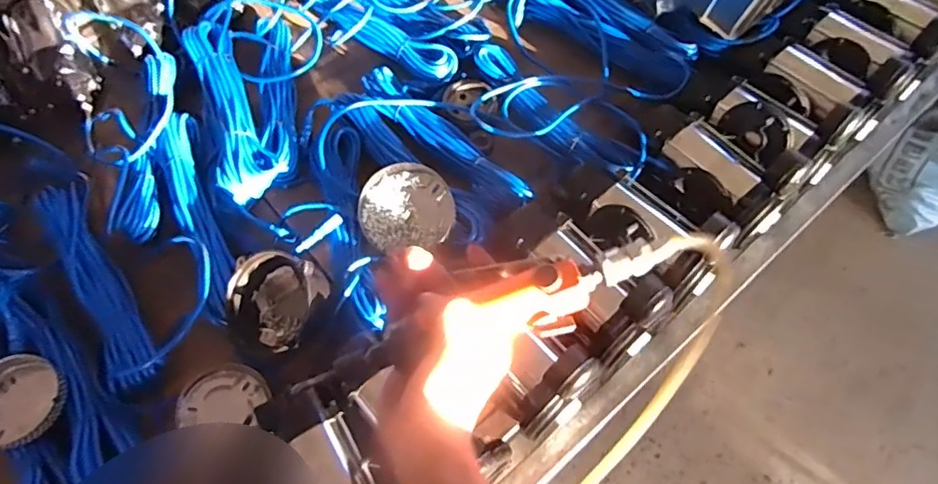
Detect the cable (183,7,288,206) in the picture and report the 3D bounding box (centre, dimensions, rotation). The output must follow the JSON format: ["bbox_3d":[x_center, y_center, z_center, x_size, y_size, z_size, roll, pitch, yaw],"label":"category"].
[{"bbox_3d":[-0.374,-0.219,0.880,0.107,0.049,0.351,-19,63,-9],"label":"cable"}]

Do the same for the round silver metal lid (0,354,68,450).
[{"bbox_3d":[-0.548,0.197,0.671,0.104,0.028,0.107,0,62,1],"label":"round silver metal lid"}]

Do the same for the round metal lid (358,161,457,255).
[{"bbox_3d":[-0.089,-0.051,0.803,0.132,0.011,0.127,1,81,-8],"label":"round metal lid"}]

